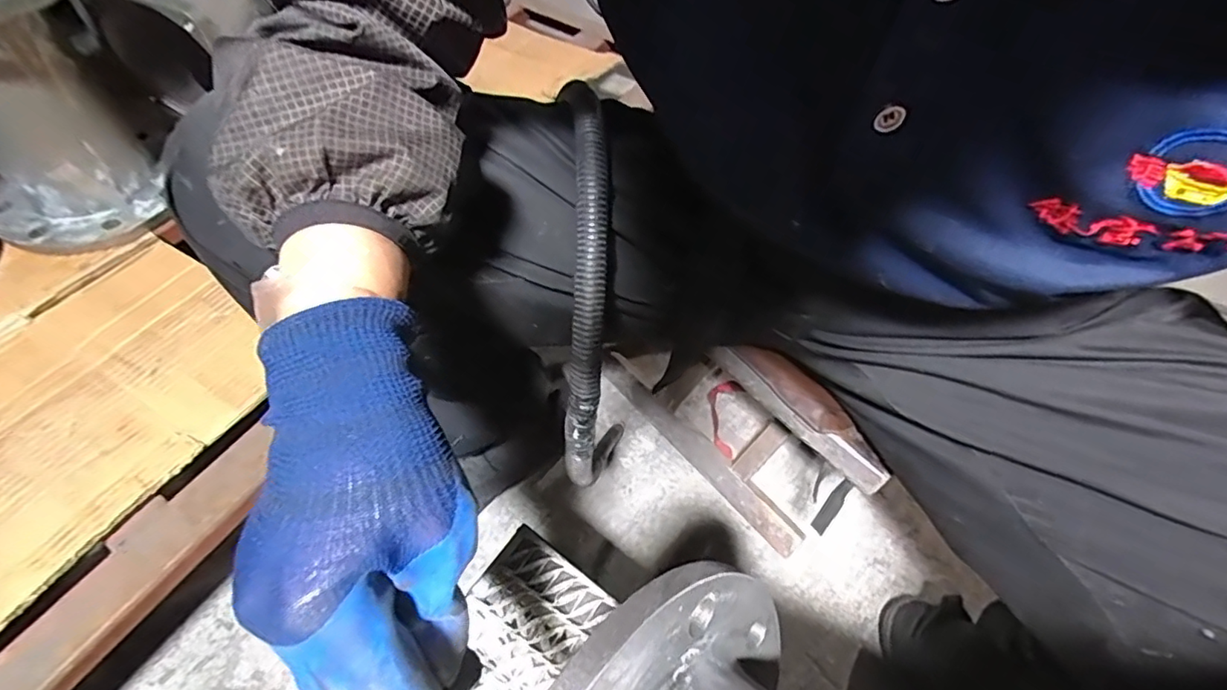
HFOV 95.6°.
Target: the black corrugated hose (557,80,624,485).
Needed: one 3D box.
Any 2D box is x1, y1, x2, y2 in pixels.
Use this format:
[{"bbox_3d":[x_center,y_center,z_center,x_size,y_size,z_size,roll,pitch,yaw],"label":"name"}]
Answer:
[{"bbox_3d":[-0.017,-0.039,0.392,0.032,0.096,0.292,0,99,-5],"label":"black corrugated hose"}]

